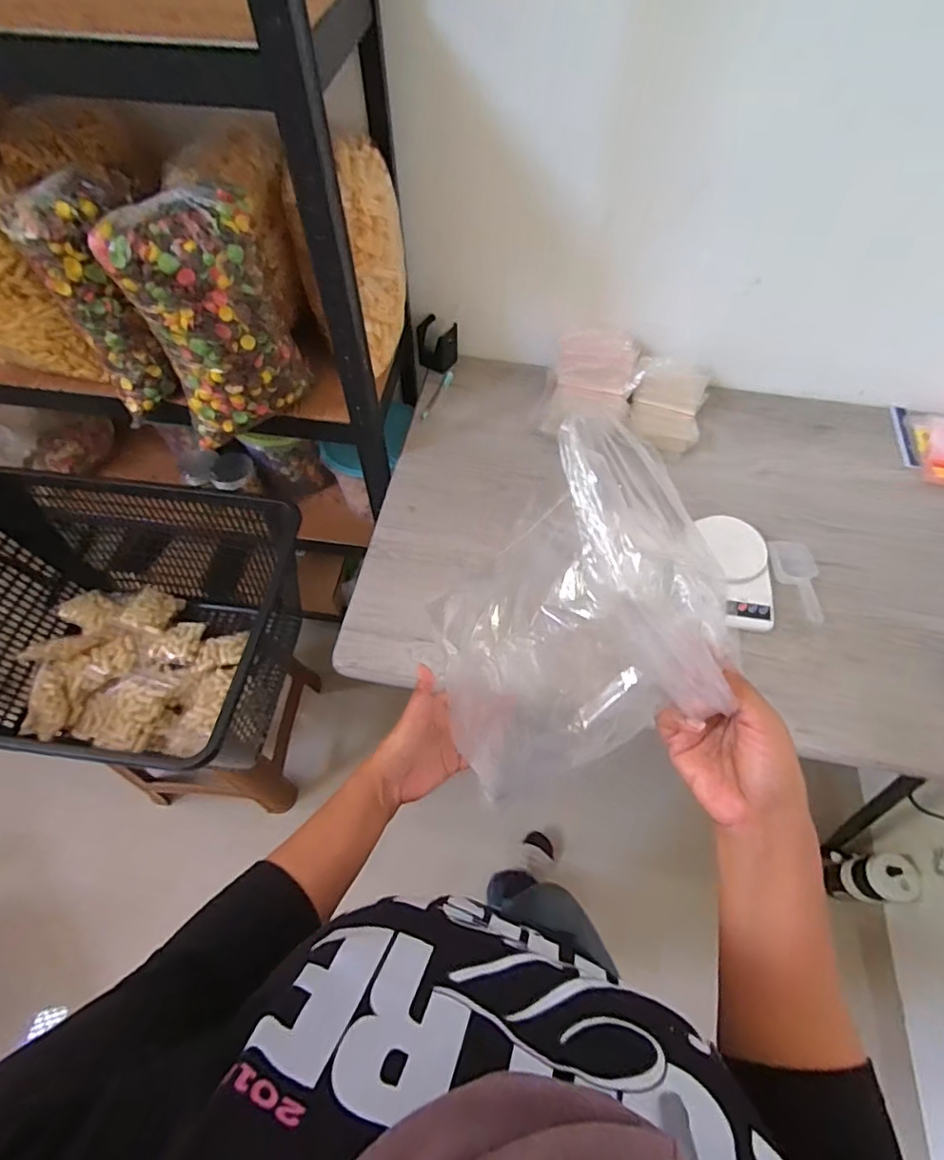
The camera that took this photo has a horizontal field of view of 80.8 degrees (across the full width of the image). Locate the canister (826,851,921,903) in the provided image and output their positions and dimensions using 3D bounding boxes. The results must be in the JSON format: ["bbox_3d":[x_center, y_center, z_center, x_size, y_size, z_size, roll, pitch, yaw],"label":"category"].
[{"bbox_3d":[0.844,0.642,1.191,0.084,0.194,0.095,-1,59,-1],"label":"canister"}]

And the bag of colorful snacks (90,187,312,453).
[{"bbox_3d":[-0.343,-0.340,0.761,0.192,0.294,0.105,-23,62,-14],"label":"bag of colorful snacks"}]

